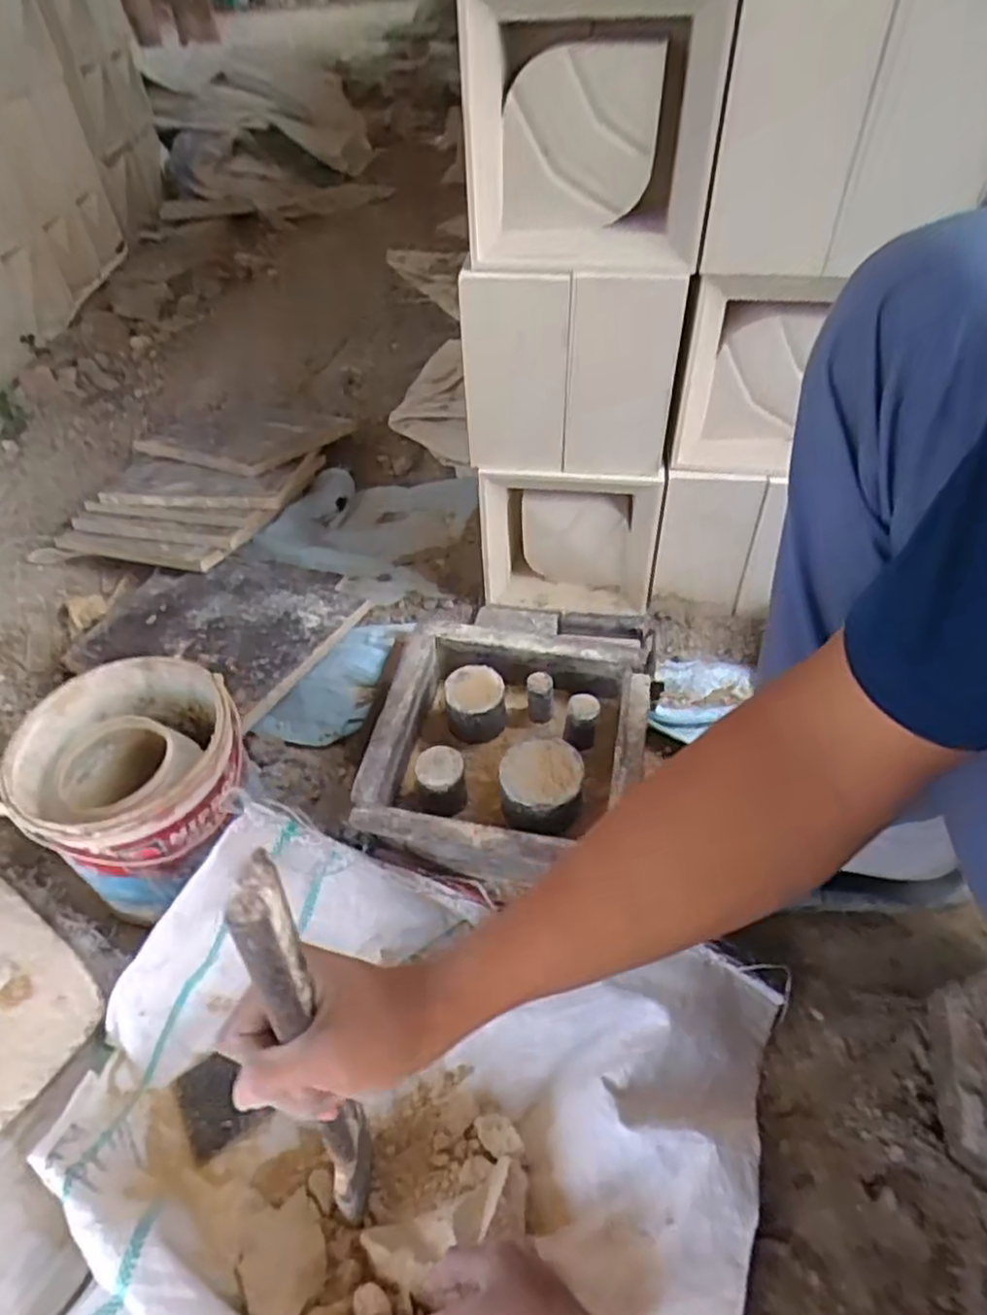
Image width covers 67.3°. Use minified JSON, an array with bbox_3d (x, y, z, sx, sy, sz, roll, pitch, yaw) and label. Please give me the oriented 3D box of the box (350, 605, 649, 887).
[{"bbox_3d":[0.011,0.101,0.734,0.238,0.119,0.246,4,45,10],"label":"box"}]

